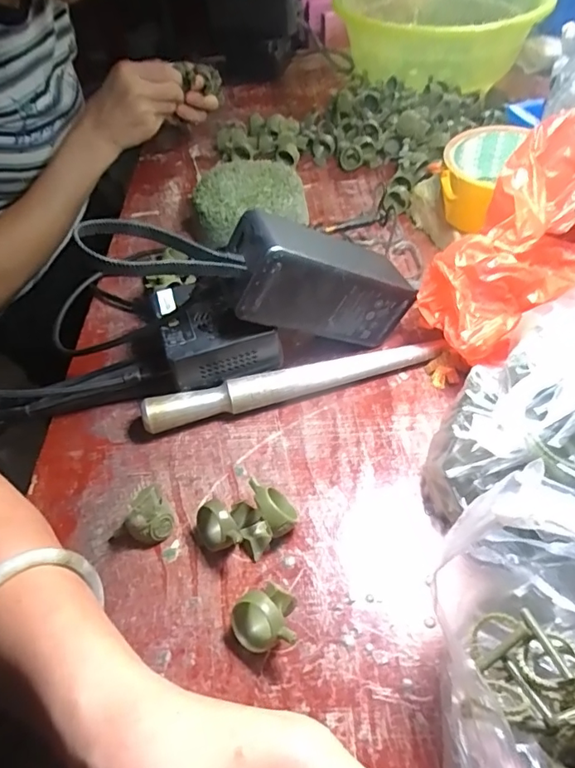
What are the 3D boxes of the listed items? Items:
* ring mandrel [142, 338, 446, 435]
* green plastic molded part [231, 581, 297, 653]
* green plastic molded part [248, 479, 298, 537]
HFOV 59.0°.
[{"bbox_3d":[0.008,-0.002,0.354,0.212,0.024,0.018,-15,50,-7],"label":"ring mandrel"},{"bbox_3d":[-0.010,0.118,0.255,0.033,0.025,0.024,-32,54,-20],"label":"green plastic molded part"},{"bbox_3d":[-0.006,0.072,0.291,0.019,0.029,0.030,-19,50,-10],"label":"green plastic molded part"}]

